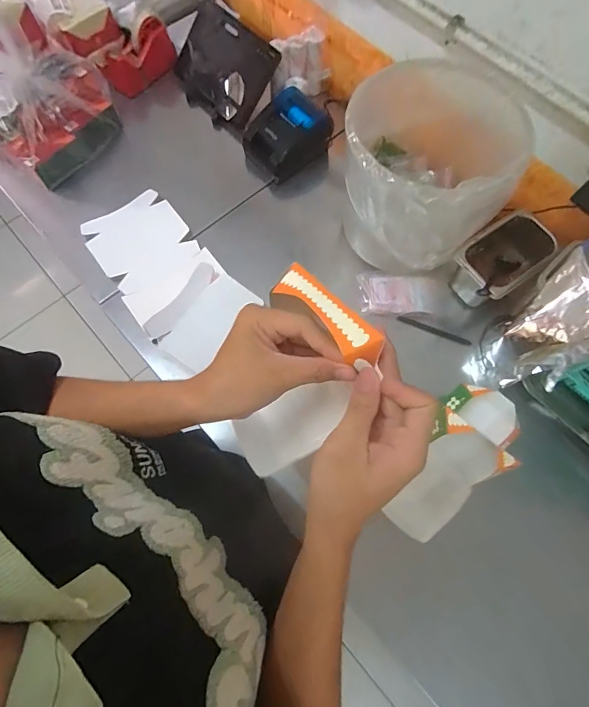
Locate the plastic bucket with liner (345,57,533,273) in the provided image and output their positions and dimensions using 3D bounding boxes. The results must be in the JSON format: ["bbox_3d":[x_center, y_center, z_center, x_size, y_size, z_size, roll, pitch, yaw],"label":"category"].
[{"bbox_3d":[0.206,-0.283,0.668,0.257,0.229,0.258,6,70,2],"label":"plastic bucket with liner"}]

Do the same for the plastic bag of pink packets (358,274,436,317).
[{"bbox_3d":[0.192,-0.111,0.727,0.141,0.015,0.081,-1,70,-1],"label":"plastic bag of pink packets"}]

